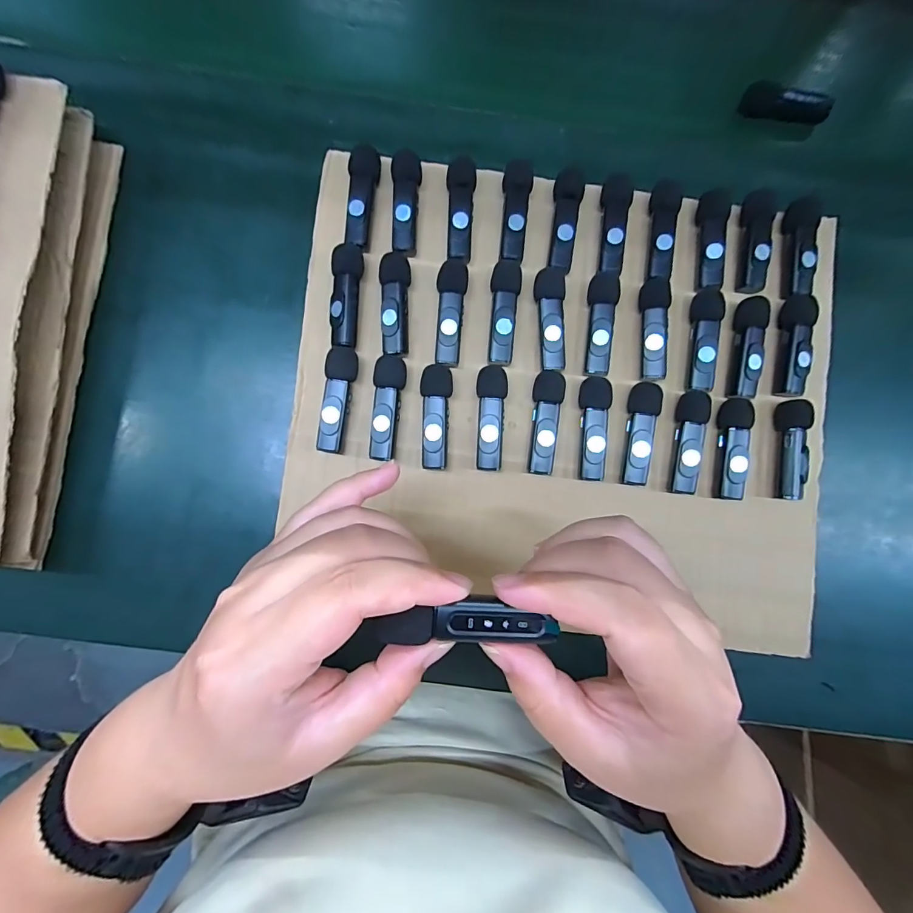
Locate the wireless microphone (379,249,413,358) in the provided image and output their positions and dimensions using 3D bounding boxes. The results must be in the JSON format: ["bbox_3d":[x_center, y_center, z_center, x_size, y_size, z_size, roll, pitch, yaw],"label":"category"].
[{"bbox_3d":[-0.038,-0.096,0.278,0.020,0.018,0.065,-1,84,-3],"label":"wireless microphone"}]

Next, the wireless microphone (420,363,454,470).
[{"bbox_3d":[-0.014,-0.025,0.274,0.019,0.016,0.064,5,84,-2],"label":"wireless microphone"}]

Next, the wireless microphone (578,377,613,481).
[{"bbox_3d":[0.087,-0.018,0.276,0.018,0.015,0.064,4,84,-2],"label":"wireless microphone"}]

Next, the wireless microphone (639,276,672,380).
[{"bbox_3d":[0.127,-0.082,0.279,0.016,0.015,0.066,2,84,-2],"label":"wireless microphone"}]

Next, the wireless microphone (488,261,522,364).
[{"bbox_3d":[0.029,-0.092,0.279,0.019,0.017,0.065,8,84,-2],"label":"wireless microphone"}]

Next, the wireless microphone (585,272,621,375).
[{"bbox_3d":[0.092,-0.085,0.281,0.018,0.017,0.066,8,84,-2],"label":"wireless microphone"}]

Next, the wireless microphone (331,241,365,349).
[{"bbox_3d":[-0.070,-0.101,0.276,0.018,0.016,0.064,4,84,-2],"label":"wireless microphone"}]

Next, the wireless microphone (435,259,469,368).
[{"bbox_3d":[-0.004,-0.091,0.279,0.018,0.016,0.067,6,84,-2],"label":"wireless microphone"}]

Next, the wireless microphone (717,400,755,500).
[{"bbox_3d":[0.176,-0.005,0.275,0.015,0.016,0.063,5,84,-2],"label":"wireless microphone"}]

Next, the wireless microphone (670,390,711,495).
[{"bbox_3d":[0.147,-0.009,0.276,0.016,0.014,0.064,11,84,-1],"label":"wireless microphone"}]

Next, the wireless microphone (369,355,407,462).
[{"bbox_3d":[-0.045,-0.030,0.275,0.019,0.019,0.064,9,84,-2],"label":"wireless microphone"}]

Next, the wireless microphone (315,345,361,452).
[{"bbox_3d":[-0.075,-0.036,0.275,0.018,0.017,0.066,8,84,-2],"label":"wireless microphone"}]

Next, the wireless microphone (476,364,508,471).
[{"bbox_3d":[0.021,-0.024,0.276,0.018,0.017,0.064,5,84,-2],"label":"wireless microphone"}]

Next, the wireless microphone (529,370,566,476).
[{"bbox_3d":[0.056,-0.022,0.277,0.018,0.017,0.065,8,84,-2],"label":"wireless microphone"}]

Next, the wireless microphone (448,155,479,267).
[{"bbox_3d":[0.002,-0.158,0.282,0.019,0.015,0.065,5,84,-2],"label":"wireless microphone"}]

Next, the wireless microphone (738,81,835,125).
[{"bbox_3d":[0.253,-0.269,0.334,0.065,0.018,0.023,1,84,-3],"label":"wireless microphone"}]

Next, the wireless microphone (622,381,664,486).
[{"bbox_3d":[0.117,-0.015,0.276,0.018,0.015,0.065,10,84,-1],"label":"wireless microphone"}]

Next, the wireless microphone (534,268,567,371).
[{"bbox_3d":[0.060,-0.088,0.280,0.019,0.016,0.064,1,84,-2],"label":"wireless microphone"}]

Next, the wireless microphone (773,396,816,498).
[{"bbox_3d":[0.215,-0.004,0.279,0.014,0.016,0.062,2,84,-2],"label":"wireless microphone"}]

